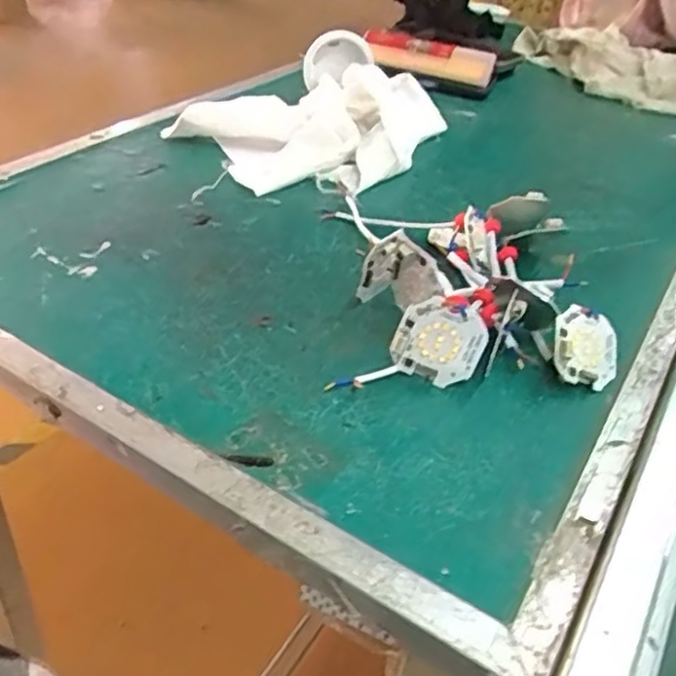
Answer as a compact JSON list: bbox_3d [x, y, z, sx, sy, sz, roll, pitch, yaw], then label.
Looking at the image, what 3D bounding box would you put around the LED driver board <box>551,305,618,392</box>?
[{"bbox_3d":[0.149,0.005,0.418,0.050,0.009,0.046,20,69,-27],"label":"LED driver board"}]

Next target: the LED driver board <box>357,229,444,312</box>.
[{"bbox_3d":[0.042,-0.037,0.439,0.050,0.049,0.022,19,38,15],"label":"LED driver board"}]

